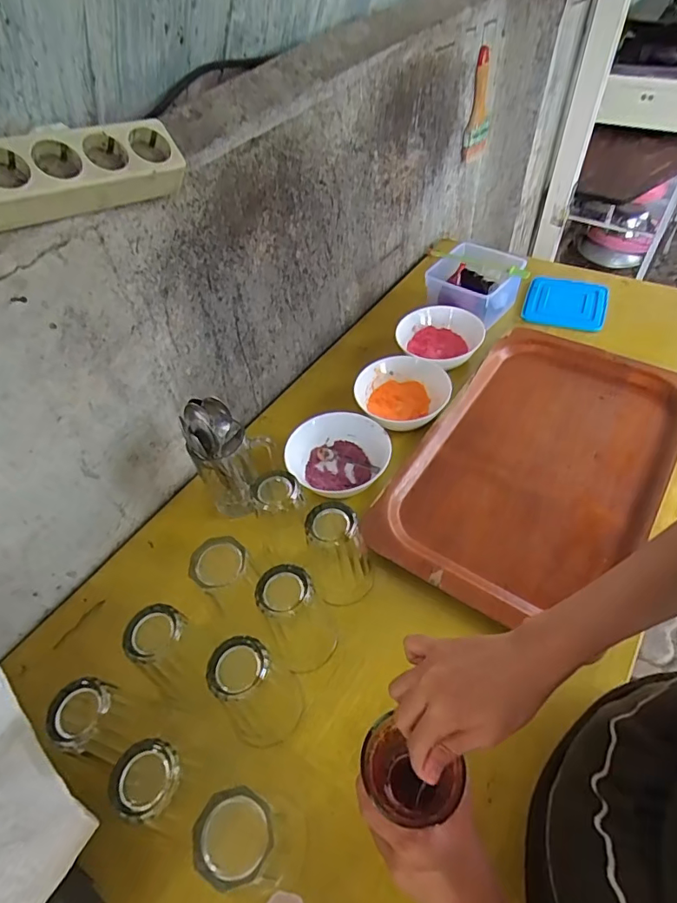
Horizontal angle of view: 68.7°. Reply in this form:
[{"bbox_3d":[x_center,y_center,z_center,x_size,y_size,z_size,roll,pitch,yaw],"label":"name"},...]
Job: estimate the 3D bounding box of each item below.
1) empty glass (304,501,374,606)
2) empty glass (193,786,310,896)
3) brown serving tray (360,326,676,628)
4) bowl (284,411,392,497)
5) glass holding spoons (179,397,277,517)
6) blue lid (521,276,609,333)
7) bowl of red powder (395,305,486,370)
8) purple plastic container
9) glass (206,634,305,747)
[{"bbox_3d":[0.001,0.114,0.561,0.066,0.111,0.064,-14,51,-6],"label":"empty glass"},{"bbox_3d":[-0.069,0.323,0.416,0.071,0.121,0.064,6,52,10],"label":"empty glass"},{"bbox_3d":[0.285,0.003,0.696,0.298,0.017,0.502,28,58,24],"label":"brown serving tray"},{"bbox_3d":[0.003,0.009,0.706,0.142,0.050,0.125,-20,52,-11],"label":"bowl"},{"bbox_3d":[-0.142,0.008,0.657,0.073,0.170,0.088,34,61,27],"label":"glass holding spoons"},{"bbox_3d":[0.420,-0.277,0.916,0.138,0.008,0.139,17,54,17],"label":"blue lid"},{"bbox_3d":[0.170,-0.188,0.856,0.140,0.053,0.142,-2,51,3],"label":"bowl of red powder"},{"bbox_3d":[0.246,-0.303,0.897,0.143,0.075,0.127,24,57,22],"label":"purple plastic container"},{"bbox_3d":[-0.079,0.235,0.483,0.075,0.130,0.066,-29,54,-17],"label":"glass"}]

